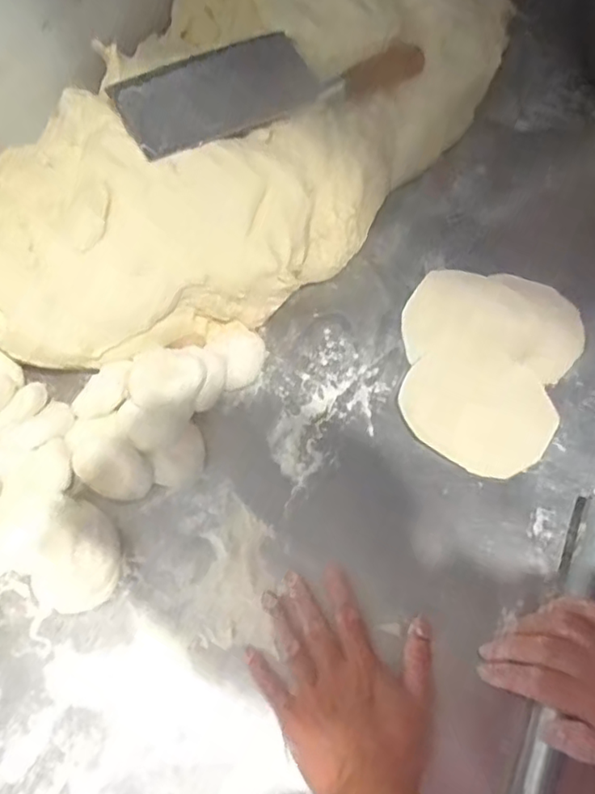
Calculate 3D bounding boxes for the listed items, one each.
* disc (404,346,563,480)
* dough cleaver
[{"bbox_3d":[0.163,0.010,0.542,0.132,0.012,0.105,30,79,11],"label":"disc"},{"bbox_3d":[-0.020,-0.287,0.535,0.277,0.031,0.077,-20,66,-7],"label":"dough cleaver"}]

